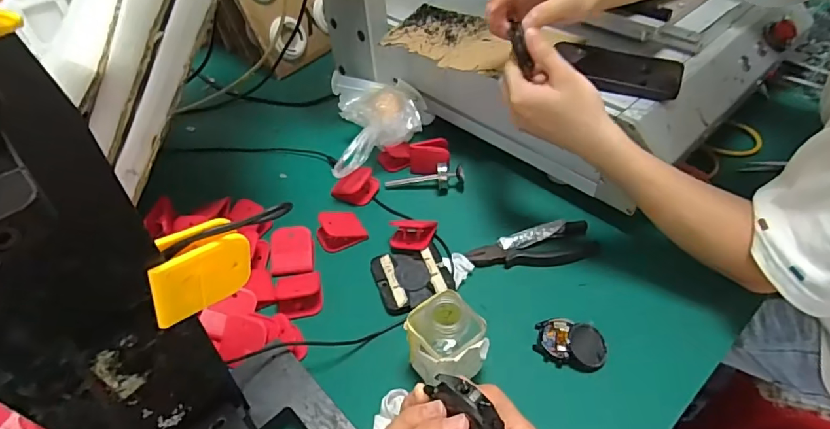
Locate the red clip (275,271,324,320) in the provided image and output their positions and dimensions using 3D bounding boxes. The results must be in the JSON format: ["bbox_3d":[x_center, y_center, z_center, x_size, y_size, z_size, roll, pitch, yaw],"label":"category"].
[{"bbox_3d":[-0.126,0.087,0.530,0.047,0.023,0.055,-10,45,-7],"label":"red clip"}]

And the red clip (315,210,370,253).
[{"bbox_3d":[-0.092,0.015,0.592,0.057,0.028,0.046,-18,47,-14],"label":"red clip"}]

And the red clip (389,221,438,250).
[{"bbox_3d":[-0.002,0.024,0.574,0.054,0.020,0.035,1,45,4],"label":"red clip"}]

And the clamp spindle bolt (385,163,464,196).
[{"bbox_3d":[0.014,-0.046,0.645,0.104,0.036,0.024,-8,45,-5],"label":"clamp spindle bolt"}]

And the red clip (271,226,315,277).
[{"bbox_3d":[-0.143,0.042,0.564,0.048,0.031,0.046,-7,45,-4],"label":"red clip"}]

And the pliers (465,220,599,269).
[{"bbox_3d":[0.136,0.037,0.564,0.147,0.015,0.054,-7,45,-4],"label":"pliers"}]

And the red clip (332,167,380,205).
[{"bbox_3d":[-0.078,-0.037,0.641,0.062,0.043,0.032,-11,46,-8],"label":"red clip"}]

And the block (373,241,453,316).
[{"bbox_3d":[-0.003,0.069,0.544,0.079,0.010,0.082,-14,46,-11],"label":"block"}]

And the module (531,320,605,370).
[{"bbox_3d":[0.153,0.126,0.475,0.066,0.021,0.047,16,48,18],"label":"module"}]

